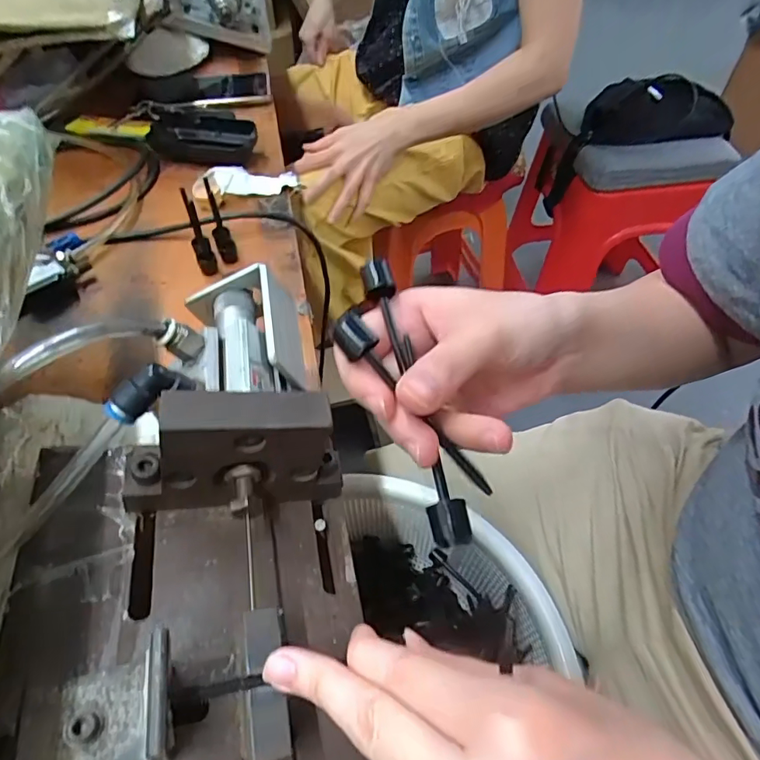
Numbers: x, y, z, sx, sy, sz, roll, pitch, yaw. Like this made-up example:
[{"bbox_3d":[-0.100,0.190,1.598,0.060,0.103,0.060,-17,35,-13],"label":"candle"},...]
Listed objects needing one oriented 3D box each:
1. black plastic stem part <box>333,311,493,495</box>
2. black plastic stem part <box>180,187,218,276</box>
[{"bbox_3d":[0.013,0.010,0.195,0.009,0.007,0.088,-40,90,-25],"label":"black plastic stem part"},{"bbox_3d":[-0.146,-0.118,0.398,0.014,0.071,0.024,-19,54,-13],"label":"black plastic stem part"}]

